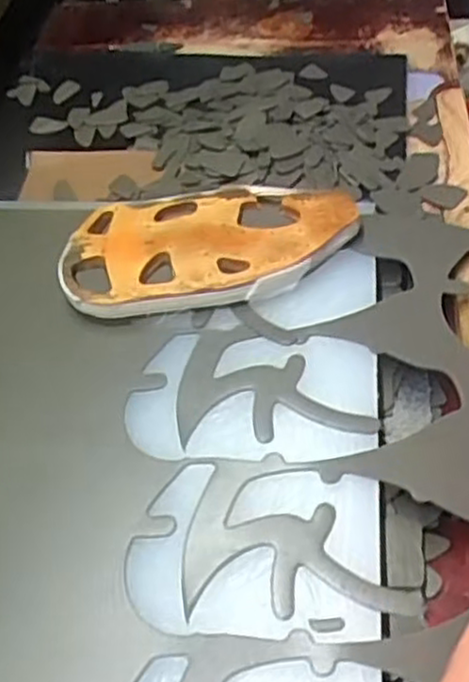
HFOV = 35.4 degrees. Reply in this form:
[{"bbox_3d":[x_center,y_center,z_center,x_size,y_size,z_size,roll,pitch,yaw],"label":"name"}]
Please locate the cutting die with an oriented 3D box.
[{"bbox_3d":[-0.017,-0.068,0.539,0.209,0.029,0.103,-7,50,-5],"label":"cutting die"}]

